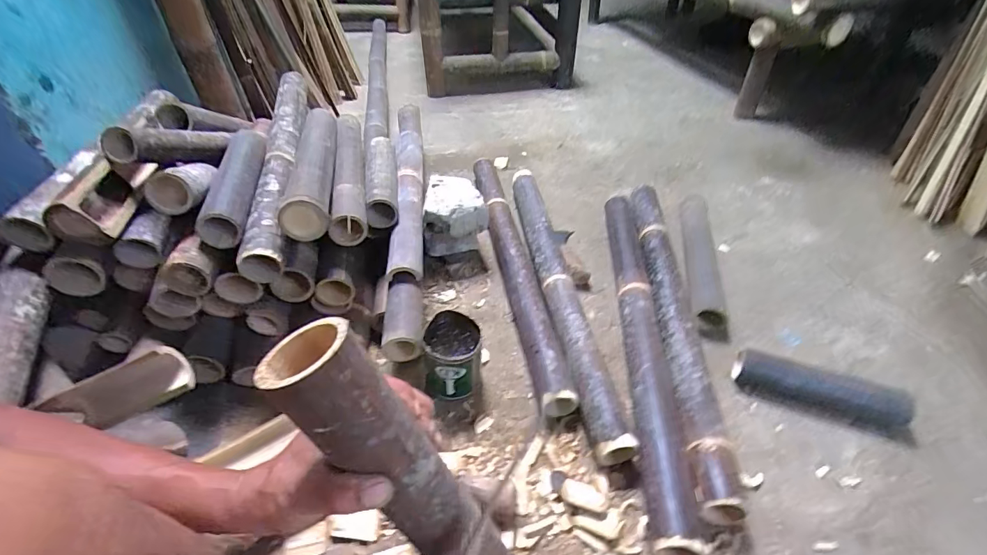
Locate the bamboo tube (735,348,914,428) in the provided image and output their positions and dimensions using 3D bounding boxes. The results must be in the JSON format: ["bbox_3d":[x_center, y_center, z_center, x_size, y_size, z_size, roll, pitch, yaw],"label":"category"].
[{"bbox_3d":[0.534,0.184,0.731,0.243,0.063,0.051,17,45,20],"label":"bamboo tube"}]

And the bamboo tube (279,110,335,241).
[{"bbox_3d":[-0.346,-0.242,0.846,0.073,0.059,0.502,-10,42,-10],"label":"bamboo tube"}]

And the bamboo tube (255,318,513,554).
[{"bbox_3d":[-0.033,0.216,0.361,0.057,0.427,0.054,-3,34,39],"label":"bamboo tube"}]

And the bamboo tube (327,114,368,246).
[{"bbox_3d":[-0.300,-0.236,0.925,0.059,0.068,0.536,-9,42,-9],"label":"bamboo tube"}]

